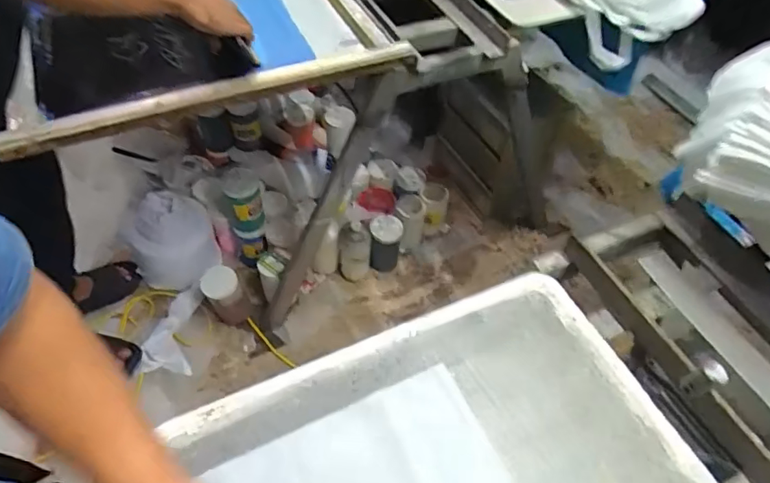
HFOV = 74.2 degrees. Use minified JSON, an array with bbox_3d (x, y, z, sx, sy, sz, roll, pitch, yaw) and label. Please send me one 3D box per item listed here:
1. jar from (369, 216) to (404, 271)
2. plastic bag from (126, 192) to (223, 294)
[{"bbox_3d":[-0.002,0.004,1.527,0.090,0.183,0.092,2,52,-2],"label":"jar"},{"bbox_3d":[-0.604,-0.003,1.443,0.222,0.237,0.221,-22,57,-19],"label":"plastic bag"}]

